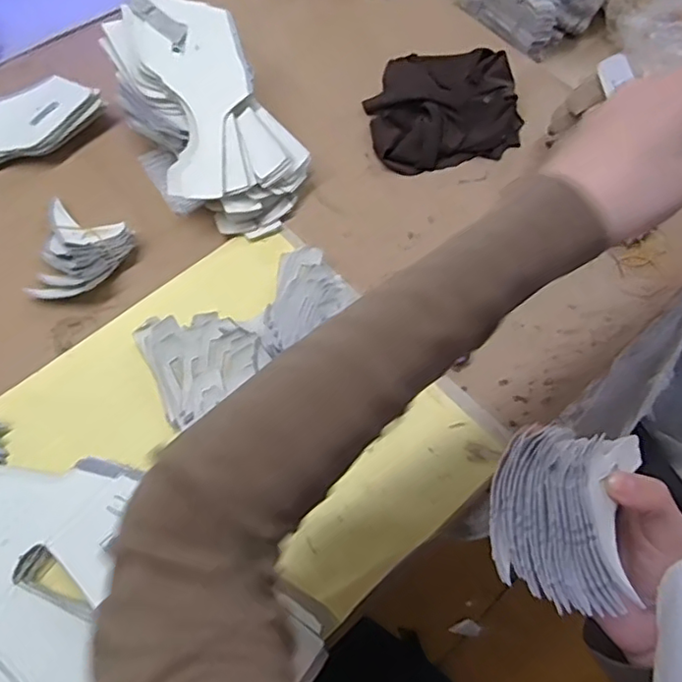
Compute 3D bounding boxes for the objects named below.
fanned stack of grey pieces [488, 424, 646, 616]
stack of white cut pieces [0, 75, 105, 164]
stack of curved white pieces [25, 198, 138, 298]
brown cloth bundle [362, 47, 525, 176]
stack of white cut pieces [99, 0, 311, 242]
[{"bbox_3d":[0.118,0.089,0.320,0.066,0.051,0.093,17,65,4],"label":"fanned stack of grey pieces"},{"bbox_3d":[-0.337,-0.200,0.592,0.197,0.035,0.090,-37,71,-18],"label":"stack of white cut pieces"},{"bbox_3d":[-0.234,-0.081,0.542,0.081,0.034,0.088,9,64,2],"label":"stack of curved white pieces"},{"bbox_3d":[0.106,-0.249,0.634,0.159,0.041,0.132,-13,66,-9],"label":"brown cloth bundle"},{"bbox_3d":[-0.127,-0.207,0.561,0.124,0.115,0.201,-31,69,-16],"label":"stack of white cut pieces"}]

